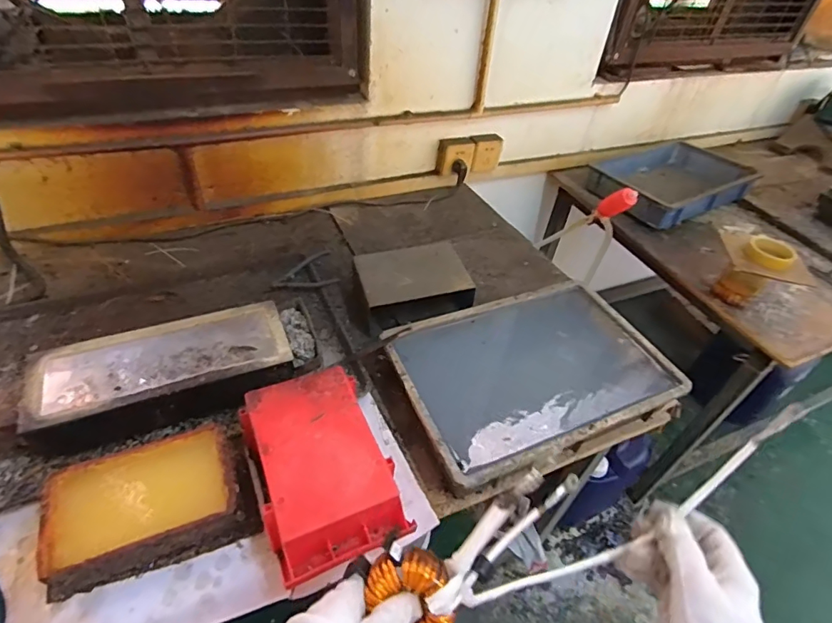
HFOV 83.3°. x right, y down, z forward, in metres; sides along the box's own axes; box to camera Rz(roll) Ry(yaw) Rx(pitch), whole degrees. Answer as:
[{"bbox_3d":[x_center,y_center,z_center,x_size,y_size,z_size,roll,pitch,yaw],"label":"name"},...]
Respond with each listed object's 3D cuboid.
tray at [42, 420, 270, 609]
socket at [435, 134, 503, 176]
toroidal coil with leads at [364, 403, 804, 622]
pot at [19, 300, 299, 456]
[{"bbox_3d":[-0.320,0.234,0.580,0.223,0.070,0.138,-13,47,-19],"label":"tray"},{"bbox_3d":[0.146,-0.418,1.261,0.182,0.093,0.039,-7,45,-14],"label":"socket"},{"bbox_3d":[0.145,0.189,0.418,0.376,0.095,0.077,-25,48,1],"label":"toroidal coil with leads"},{"bbox_3d":[-0.365,0.098,0.698,0.338,0.080,0.165,-14,47,-21],"label":"pot"}]

